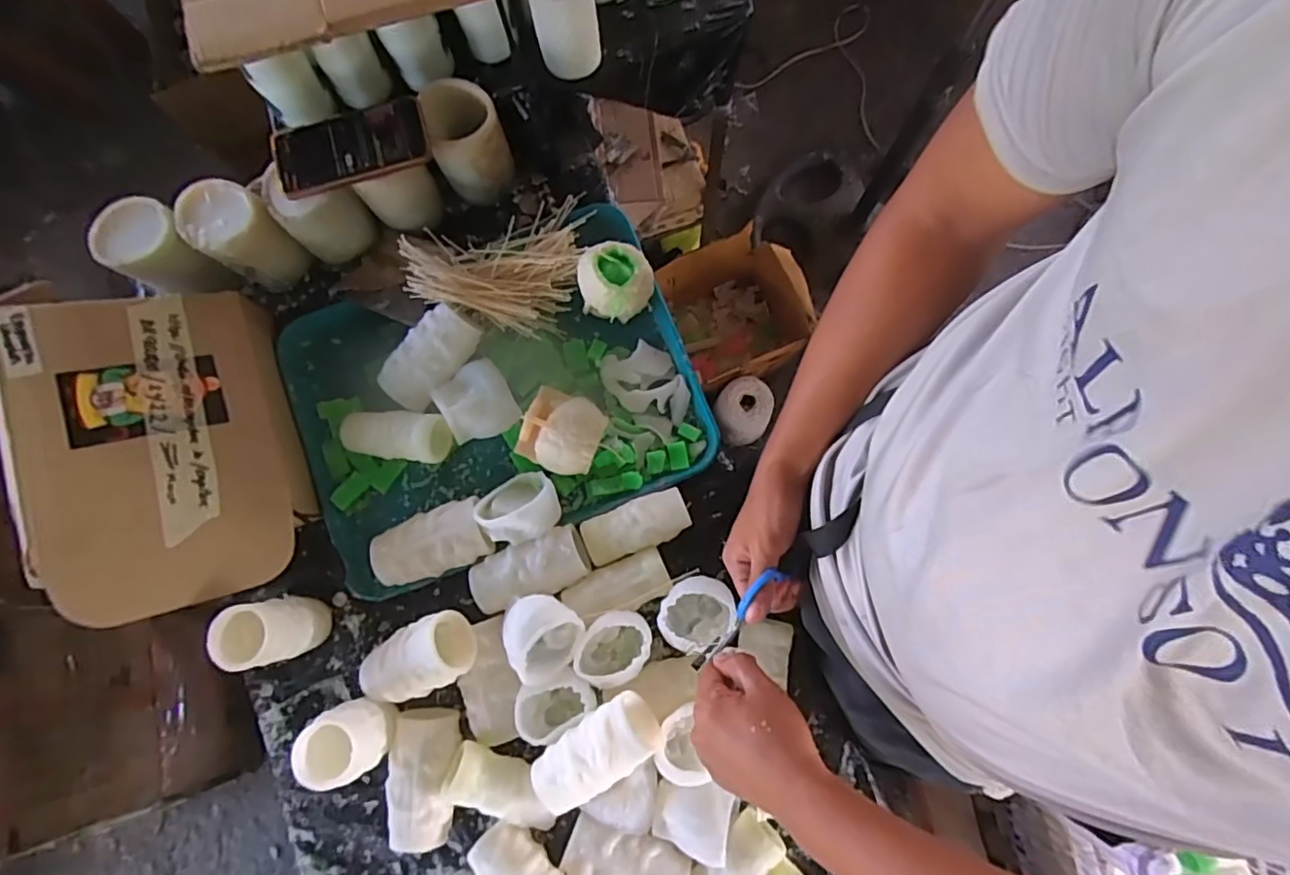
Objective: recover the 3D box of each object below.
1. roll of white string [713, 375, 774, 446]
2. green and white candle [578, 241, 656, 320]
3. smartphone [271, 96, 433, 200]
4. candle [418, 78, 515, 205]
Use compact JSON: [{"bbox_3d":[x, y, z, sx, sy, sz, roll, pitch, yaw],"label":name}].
[{"bbox_3d":[0.208,-0.055,1.290,0.108,0.145,0.115,0,80,1],"label":"roll of white string"},{"bbox_3d":[-0.033,-0.170,0.657,0.082,0.068,0.067,-21,80,-3],"label":"green and white candle"},{"bbox_3d":[-0.306,-0.304,0.627,0.154,0.015,0.075,-18,80,-2],"label":"smartphone"},{"bbox_3d":[-0.198,-0.336,0.692,0.079,0.109,0.081,-16,80,-2],"label":"candle"}]

